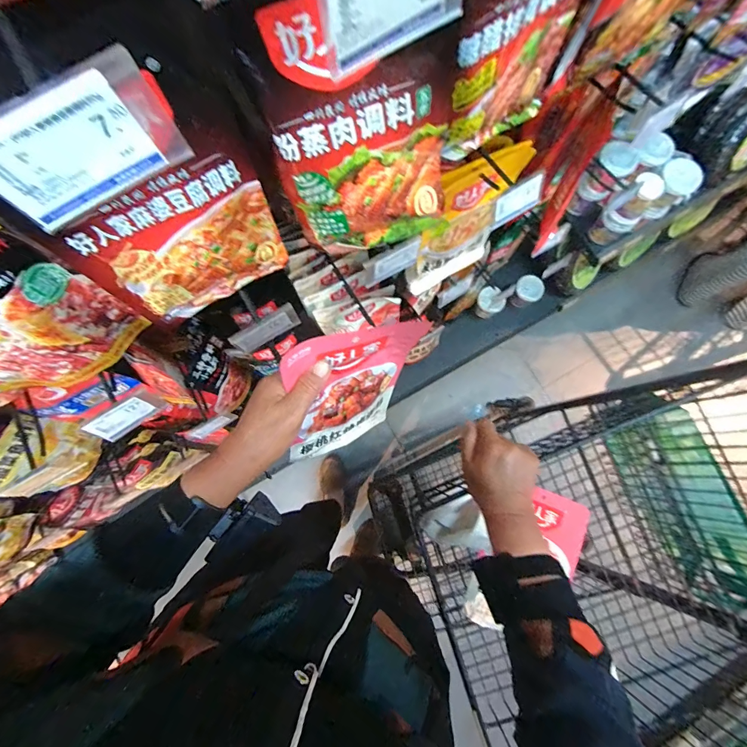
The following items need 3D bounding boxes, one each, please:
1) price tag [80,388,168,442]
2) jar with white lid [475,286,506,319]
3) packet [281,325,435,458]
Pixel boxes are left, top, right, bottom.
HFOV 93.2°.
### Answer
[{"bbox_3d":[-0.286,0.049,0.409,0.077,0.043,0.004,-37,56,-7],"label":"price tag"},{"bbox_3d":[0.391,-0.240,1.199,0.084,0.076,0.088,0,80,0],"label":"jar with white lid"},{"bbox_3d":[-0.028,0.029,0.432,0.164,0.227,0.019,-23,58,-27],"label":"packet"}]

